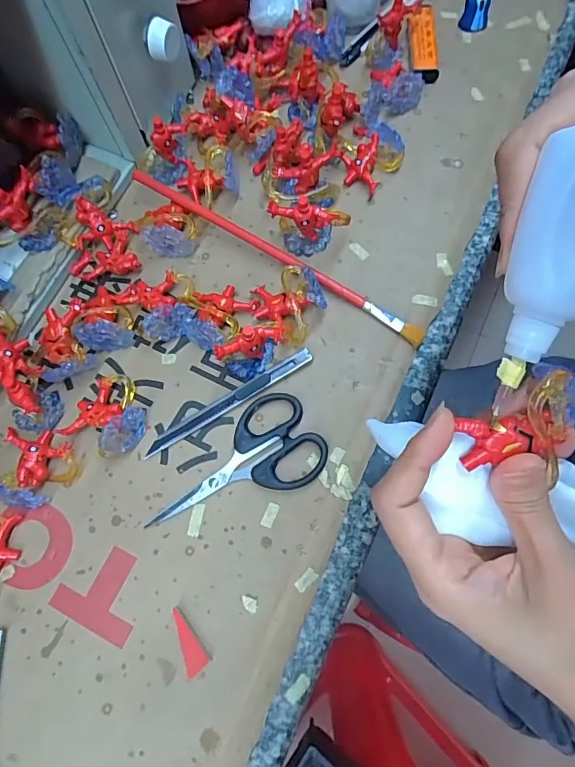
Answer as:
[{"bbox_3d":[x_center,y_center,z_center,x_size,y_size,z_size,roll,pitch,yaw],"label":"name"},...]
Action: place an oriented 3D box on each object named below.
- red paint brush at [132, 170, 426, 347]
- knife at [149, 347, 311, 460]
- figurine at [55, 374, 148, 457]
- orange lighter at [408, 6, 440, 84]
[{"bbox_3d":[-0.012,-0.100,0.354,0.258,0.013,0.012,31,77,9],"label":"red paint brush"},{"bbox_3d":[-0.041,0.013,0.325,0.133,0.008,0.011,-31,76,-8],"label":"knife"},{"bbox_3d":[-0.124,0.019,0.317,0.052,0.029,0.053,0,74,1],"label":"figurine"},{"bbox_3d":[0.119,-0.294,0.399,0.023,0.016,0.083,0,74,0],"label":"orange lighter"}]

